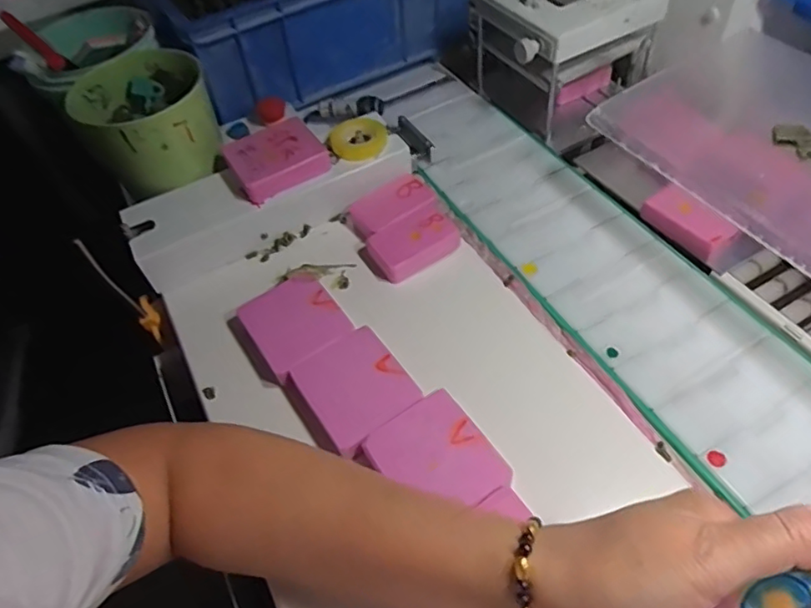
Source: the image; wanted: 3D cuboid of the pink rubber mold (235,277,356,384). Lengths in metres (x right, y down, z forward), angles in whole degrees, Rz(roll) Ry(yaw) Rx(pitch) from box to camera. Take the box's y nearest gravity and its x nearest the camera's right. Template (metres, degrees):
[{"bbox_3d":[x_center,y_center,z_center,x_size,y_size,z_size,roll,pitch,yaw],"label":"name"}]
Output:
[{"bbox_3d":[-0.087,0.016,0.453,0.067,0.019,0.081,-31,55,-17],"label":"pink rubber mold"}]

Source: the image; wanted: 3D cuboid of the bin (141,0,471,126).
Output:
[{"bbox_3d":[-0.138,-0.373,0.679,0.332,0.133,0.285,-29,55,-16],"label":"bin"}]

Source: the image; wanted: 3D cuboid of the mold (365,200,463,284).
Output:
[{"bbox_3d":[0.008,-0.054,0.493,0.079,0.023,0.048,-35,57,-19],"label":"mold"}]

